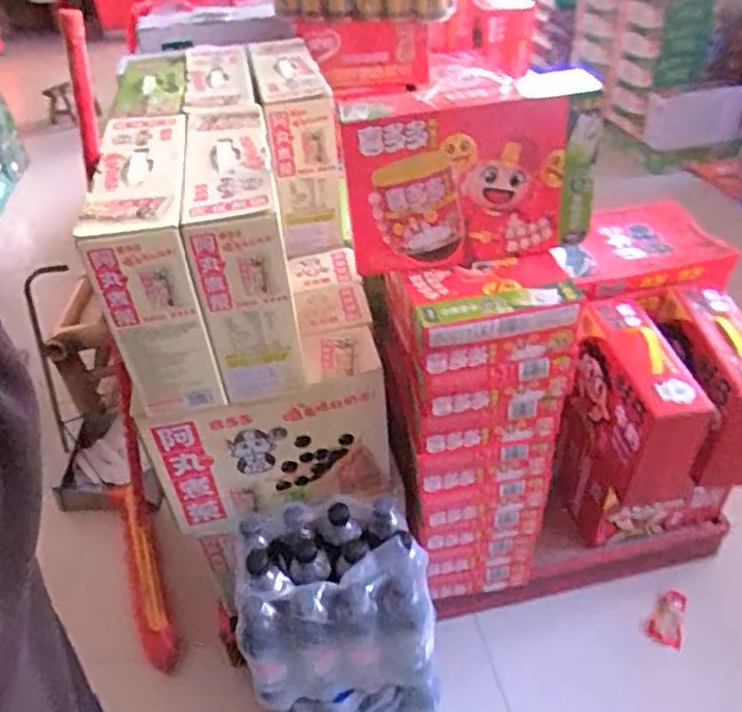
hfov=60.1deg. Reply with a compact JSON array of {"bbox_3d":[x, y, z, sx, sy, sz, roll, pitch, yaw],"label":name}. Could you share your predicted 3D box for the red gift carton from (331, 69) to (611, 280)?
[{"bbox_3d":[0.123,-0.233,0.835,0.319,0.228,0.087,-8,21,-4],"label":"red gift carton"}]

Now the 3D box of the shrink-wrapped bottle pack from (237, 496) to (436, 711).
[{"bbox_3d":[-0.051,0.343,0.926,0.246,0.210,0.189,-8,40,-4],"label":"shrink-wrapped bottle pack"}]

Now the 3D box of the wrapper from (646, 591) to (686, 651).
[{"bbox_3d":[0.578,0.510,1.251,0.060,0.007,0.113,15,44,22],"label":"wrapper"}]

